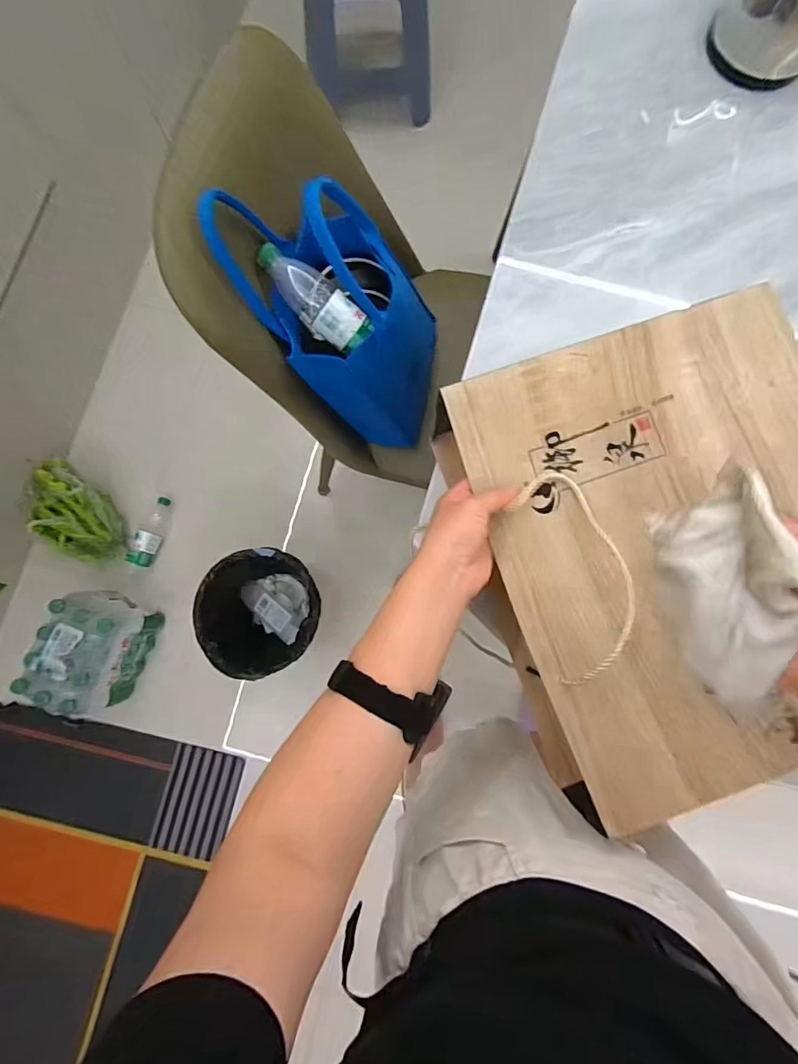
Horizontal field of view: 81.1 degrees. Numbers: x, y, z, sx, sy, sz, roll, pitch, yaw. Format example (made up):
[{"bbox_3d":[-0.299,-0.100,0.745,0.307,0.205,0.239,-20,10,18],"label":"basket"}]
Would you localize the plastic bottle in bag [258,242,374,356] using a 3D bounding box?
[{"bbox_3d":[-0.116,-0.317,0.643,0.164,0.053,0.052,38,83,-12],"label":"plastic bottle in bag"}]

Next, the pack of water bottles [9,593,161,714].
[{"bbox_3d":[-0.703,0.269,1.054,0.174,0.204,0.242,21,82,2],"label":"pack of water bottles"}]

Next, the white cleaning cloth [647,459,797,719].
[{"bbox_3d":[0.226,0.042,0.316,0.023,0.101,0.146,-8,66,-29],"label":"white cleaning cloth"}]

